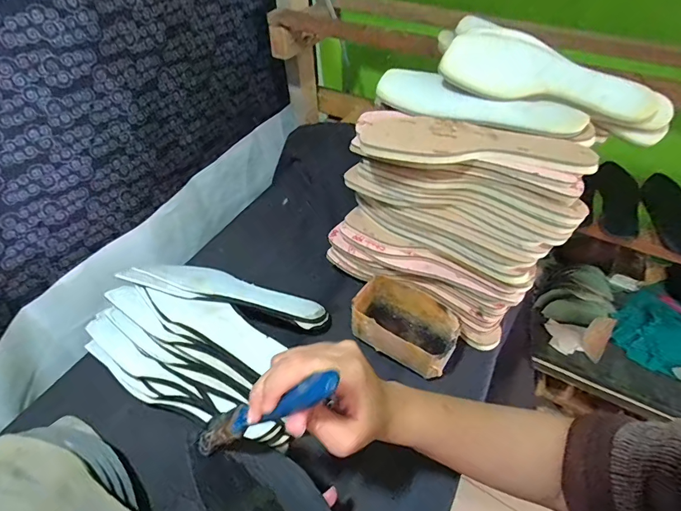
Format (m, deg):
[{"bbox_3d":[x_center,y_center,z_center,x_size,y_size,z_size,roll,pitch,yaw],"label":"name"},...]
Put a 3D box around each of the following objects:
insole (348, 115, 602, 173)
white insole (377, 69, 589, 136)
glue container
[{"bbox_3d":[0.139,-0.119,0.429,0.238,0.014,0.083,5,47,-1],"label":"insole"},{"bbox_3d":[0.162,-0.189,0.496,0.241,0.041,0.070,27,54,25],"label":"white insole"},{"bbox_3d":[0.081,0.086,0.504,0.124,0.067,0.084,25,53,23],"label":"glue container"}]

